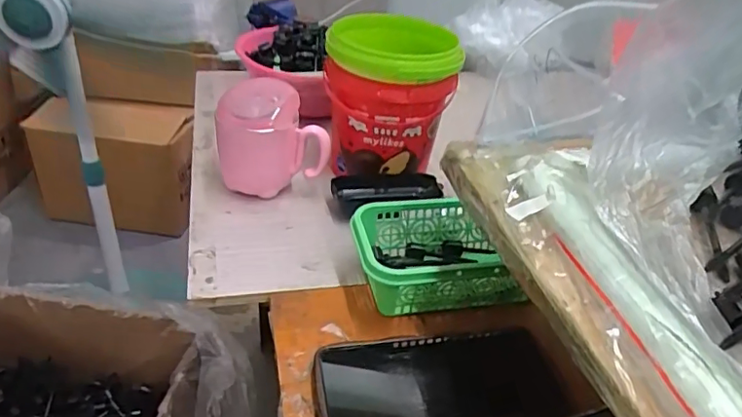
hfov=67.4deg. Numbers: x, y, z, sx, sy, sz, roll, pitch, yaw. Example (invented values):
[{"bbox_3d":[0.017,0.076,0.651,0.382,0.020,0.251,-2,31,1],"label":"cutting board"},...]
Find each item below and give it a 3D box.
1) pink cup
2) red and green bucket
[{"bbox_3d":[-0.100,-0.069,0.561,0.103,0.104,0.065,-3,35,-14],"label":"pink cup"},{"bbox_3d":[0.017,-0.111,0.596,0.129,0.152,0.147,5,34,-2],"label":"red and green bucket"}]

